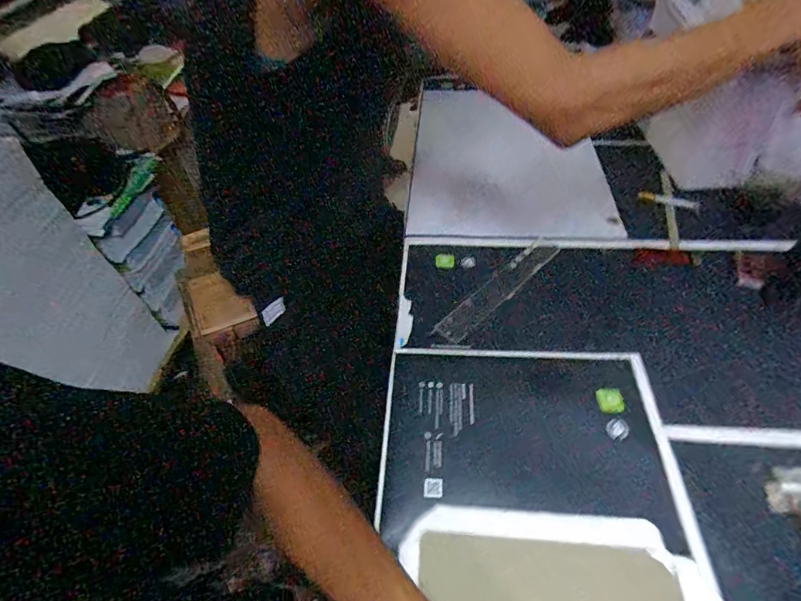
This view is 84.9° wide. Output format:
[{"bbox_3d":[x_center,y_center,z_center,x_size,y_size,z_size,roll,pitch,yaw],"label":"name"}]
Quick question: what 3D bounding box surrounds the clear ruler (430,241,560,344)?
[{"bbox_3d":[0.133,-0.017,0.582,0.217,0.004,0.038,-38,57,-23],"label":"clear ruler"}]

